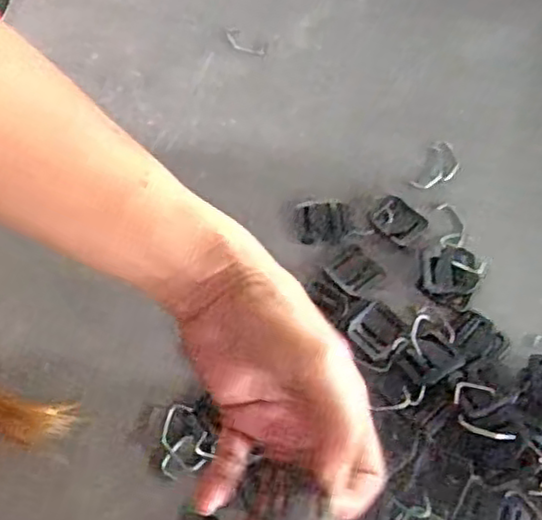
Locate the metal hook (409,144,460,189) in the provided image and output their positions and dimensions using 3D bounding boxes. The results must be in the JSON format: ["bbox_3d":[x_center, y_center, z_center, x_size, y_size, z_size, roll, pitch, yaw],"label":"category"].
[{"bbox_3d":[0.114,-0.063,0.475,0.023,0.004,0.042,30,65,14],"label":"metal hook"}]

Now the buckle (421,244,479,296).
[{"bbox_3d":[0.112,0.005,0.432,0.033,0.008,0.034,4,61,1],"label":"buckle"}]

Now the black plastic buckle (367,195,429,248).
[{"bbox_3d":[0.082,-0.026,0.452,0.035,0.004,0.030,41,68,19],"label":"black plastic buckle"}]

